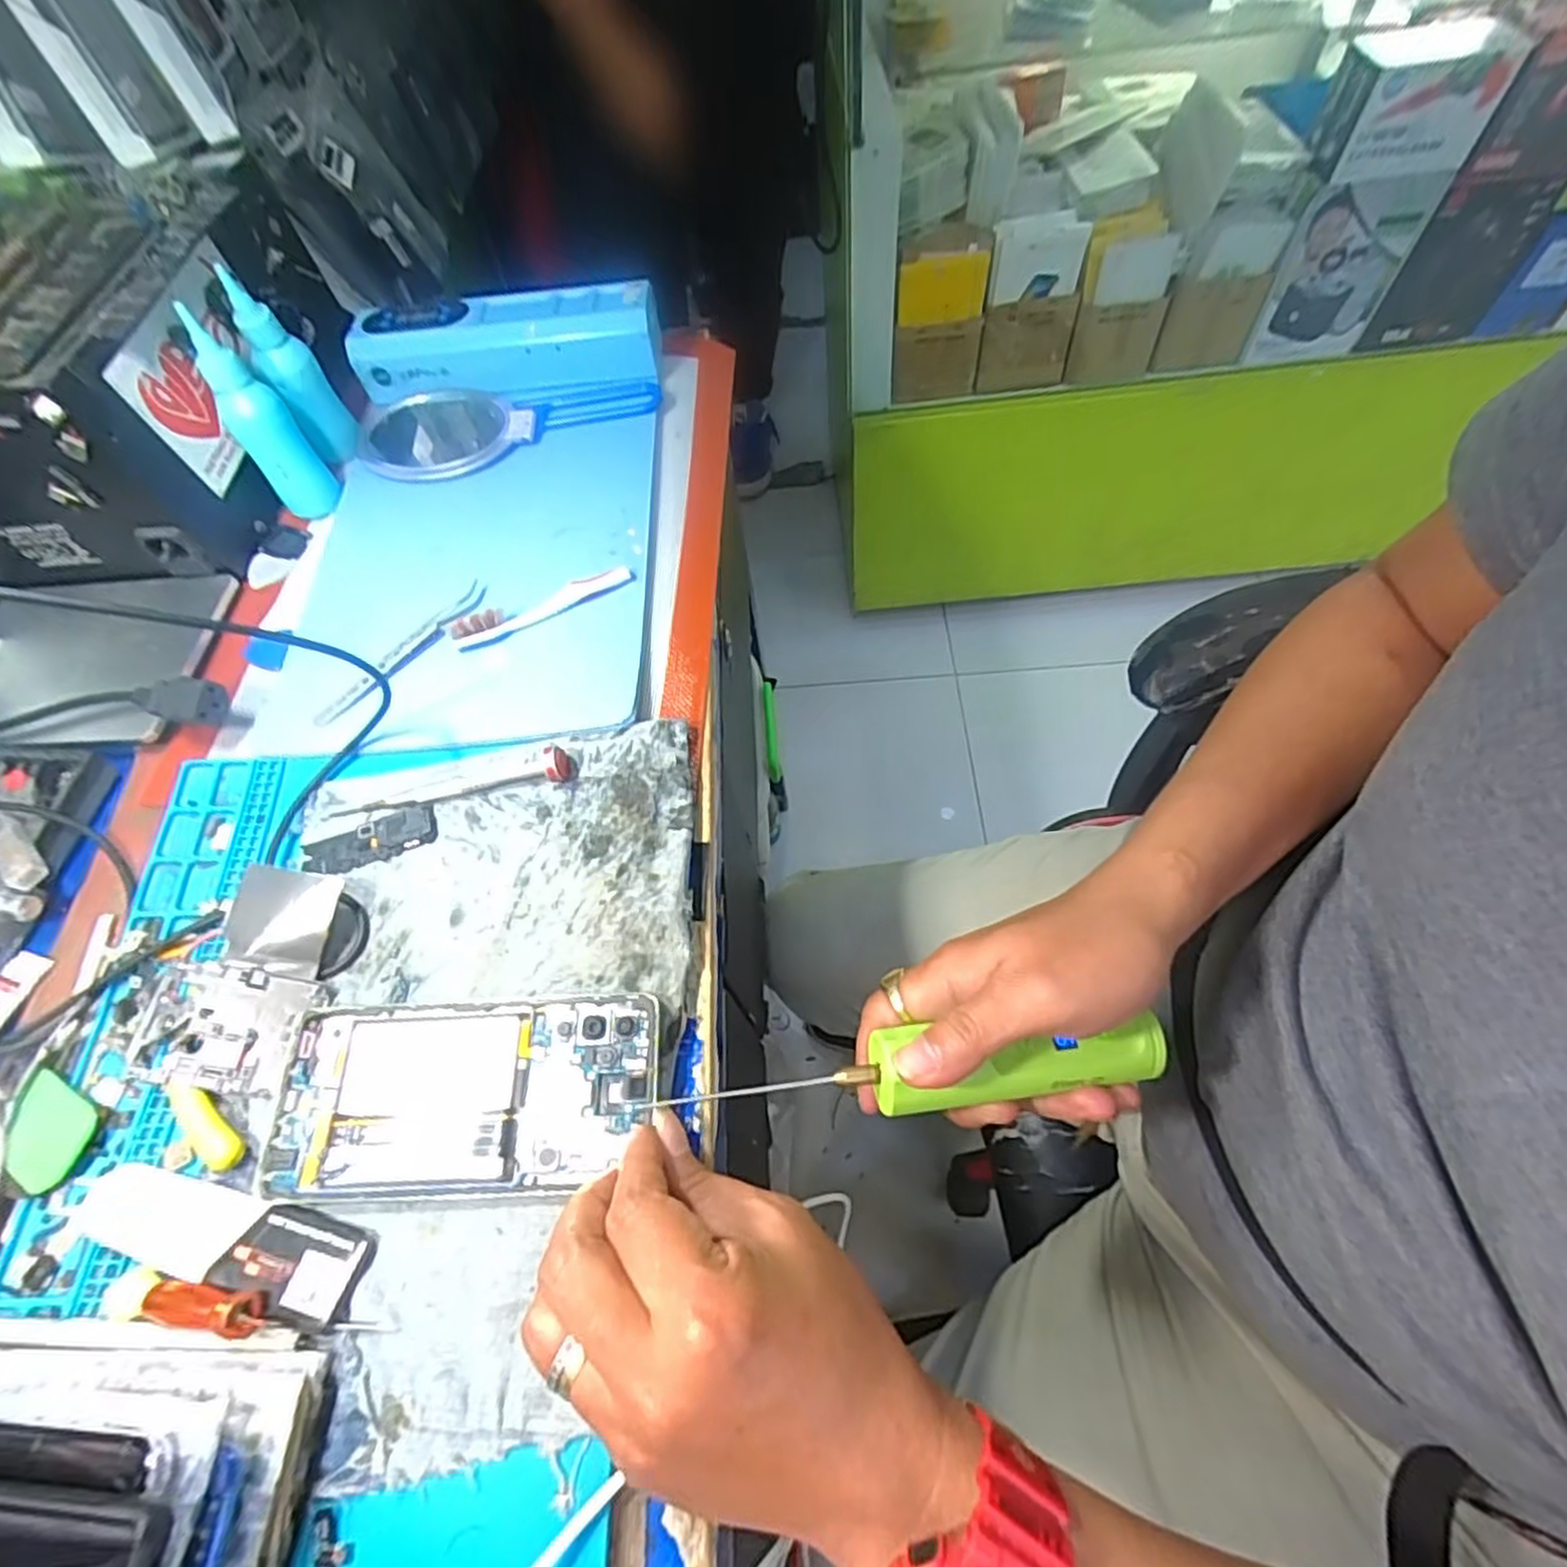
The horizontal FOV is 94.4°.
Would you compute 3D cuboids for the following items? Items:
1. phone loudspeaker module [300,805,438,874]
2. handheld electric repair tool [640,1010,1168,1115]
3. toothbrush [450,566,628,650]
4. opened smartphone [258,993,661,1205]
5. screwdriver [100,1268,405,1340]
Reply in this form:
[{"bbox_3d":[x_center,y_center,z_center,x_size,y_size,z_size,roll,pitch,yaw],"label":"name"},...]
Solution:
[{"bbox_3d":[-0.204,0.029,0.358,0.064,0.011,0.023,-16,61,-4],"label":"phone loudspeaker module"},{"bbox_3d":[0.057,0.118,0.296,0.204,0.027,0.026,-5,62,-1],"label":"handheld electric repair tool"},{"bbox_3d":[-0.136,-0.102,0.412,0.104,0.013,0.010,-26,62,-9],"label":"toothbrush"},{"bbox_3d":[-0.130,0.127,0.297,0.154,0.006,0.075,-7,62,0],"label":"opened smartphone"},{"bbox_3d":[-0.200,0.193,0.267,0.109,0.018,0.015,6,61,-1],"label":"screwdriver"}]

